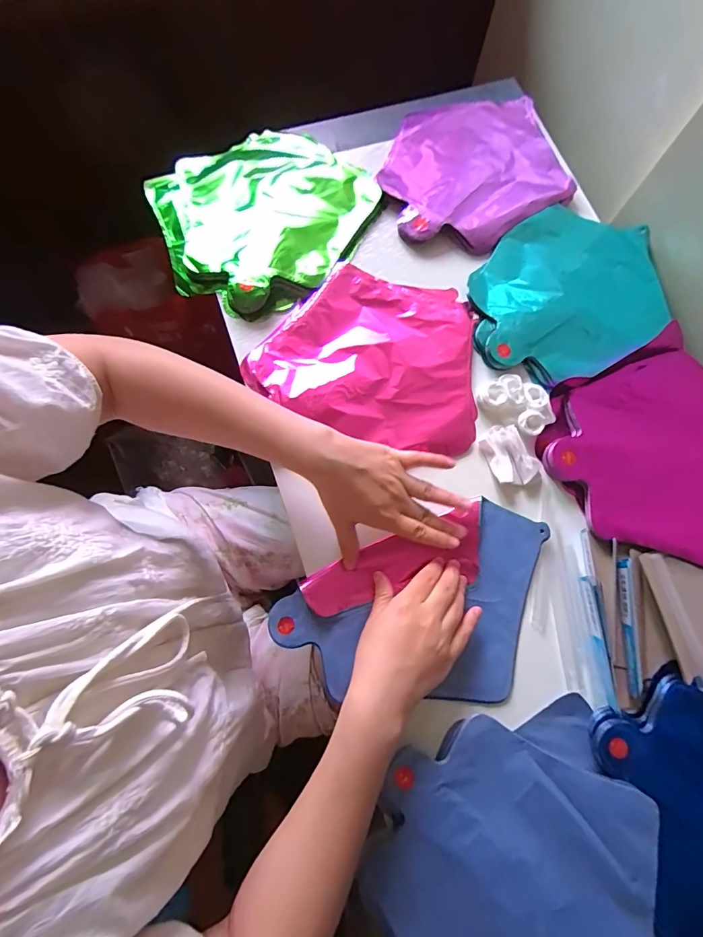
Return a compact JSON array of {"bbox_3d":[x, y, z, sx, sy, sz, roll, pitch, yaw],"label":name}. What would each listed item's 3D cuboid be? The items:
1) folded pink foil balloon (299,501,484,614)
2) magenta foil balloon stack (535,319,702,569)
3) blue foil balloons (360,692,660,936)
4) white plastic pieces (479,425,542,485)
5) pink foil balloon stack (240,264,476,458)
[{"bbox_3d":[0.047,0.097,0.401,0.188,0.008,0.062,-19,78,-8],"label":"folded pink foil balloon"},{"bbox_3d":[0.332,-0.012,0.427,0.228,0.028,0.235,-36,80,-8],"label":"magenta foil balloon stack"},{"bbox_3d":[0.133,0.353,0.323,0.228,0.021,0.273,-7,77,-2],"label":"blue foil balloons"},{"bbox_3d":[0.163,-0.013,0.428,0.045,0.010,0.064,-29,79,-7],"label":"white plastic pieces"},{"bbox_3d":[0.022,-0.127,0.438,0.235,0.018,0.190,13,77,2],"label":"pink foil balloon stack"}]

